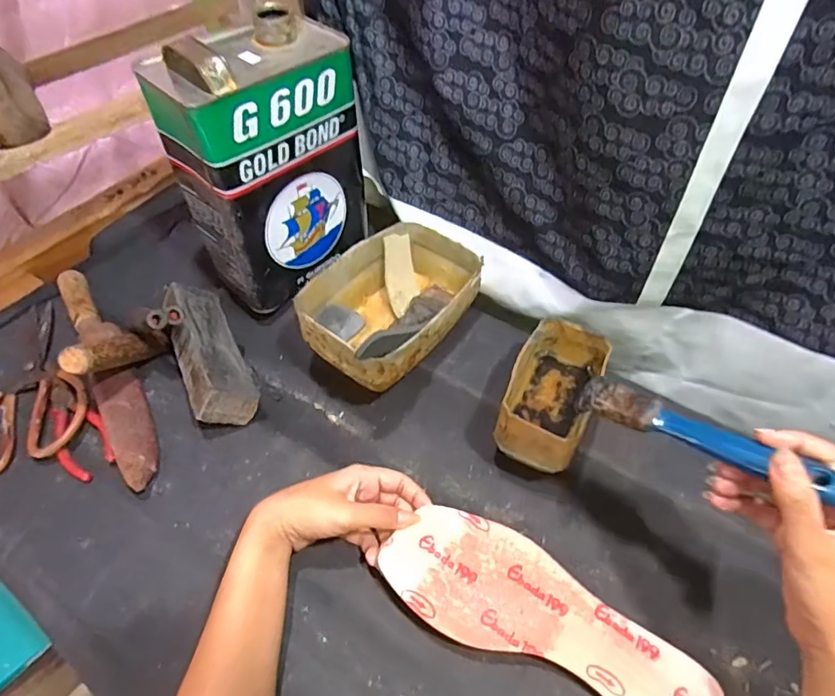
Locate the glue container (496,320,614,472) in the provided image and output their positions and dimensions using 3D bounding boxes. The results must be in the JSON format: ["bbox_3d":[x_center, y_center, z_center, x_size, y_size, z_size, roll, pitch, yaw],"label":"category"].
[{"bbox_3d":[0.122,0.042,0.478,0.073,0.063,0.132,21,51,16],"label":"glue container"}]

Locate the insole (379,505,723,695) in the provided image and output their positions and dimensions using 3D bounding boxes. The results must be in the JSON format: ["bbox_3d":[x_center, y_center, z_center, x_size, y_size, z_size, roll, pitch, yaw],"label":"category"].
[{"bbox_3d":[0.093,0.192,0.376,0.239,0.006,0.082,25,56,12],"label":"insole"}]

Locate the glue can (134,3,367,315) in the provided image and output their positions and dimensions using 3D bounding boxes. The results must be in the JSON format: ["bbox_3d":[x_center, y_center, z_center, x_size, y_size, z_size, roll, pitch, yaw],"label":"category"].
[{"bbox_3d":[-0.146,-0.179,0.536,0.103,0.233,0.160,33,55,26],"label":"glue can"}]

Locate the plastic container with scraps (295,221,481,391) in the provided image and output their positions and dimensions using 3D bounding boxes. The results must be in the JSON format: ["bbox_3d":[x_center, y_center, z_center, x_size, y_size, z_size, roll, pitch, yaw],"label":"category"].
[{"bbox_3d":[-0.025,-0.043,0.545,0.127,0.067,0.183,33,55,25],"label":"plastic container with scraps"}]

